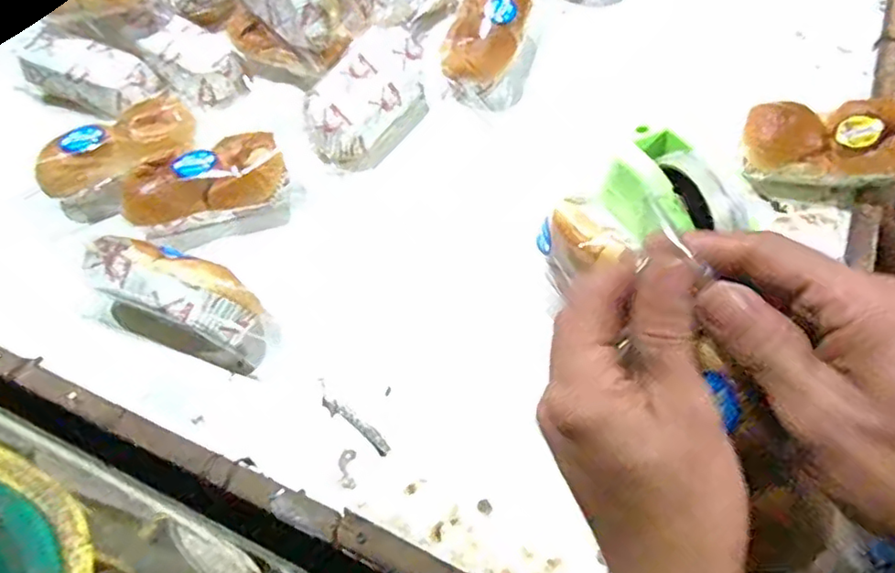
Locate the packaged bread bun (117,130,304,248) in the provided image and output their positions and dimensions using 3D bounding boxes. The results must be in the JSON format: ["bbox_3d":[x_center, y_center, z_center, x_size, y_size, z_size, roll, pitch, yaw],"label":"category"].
[{"bbox_3d":[-0.214,-0.084,0.540,0.145,0.049,0.077,-20,60,-8],"label":"packaged bread bun"}]

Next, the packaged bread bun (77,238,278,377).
[{"bbox_3d":[-0.216,0.009,0.476,0.162,0.061,0.061,18,62,13],"label":"packaged bread bun"}]

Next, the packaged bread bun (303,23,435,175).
[{"bbox_3d":[-0.071,-0.183,0.586,0.082,0.061,0.147,31,66,19],"label":"packaged bread bun"}]

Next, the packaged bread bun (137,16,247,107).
[{"bbox_3d":[-0.265,-0.235,0.638,0.104,0.043,0.069,37,68,22],"label":"packaged bread bun"}]

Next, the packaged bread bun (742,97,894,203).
[{"bbox_3d":[0.326,-0.119,0.519,0.136,0.065,0.074,13,61,11],"label":"packaged bread bun"}]

